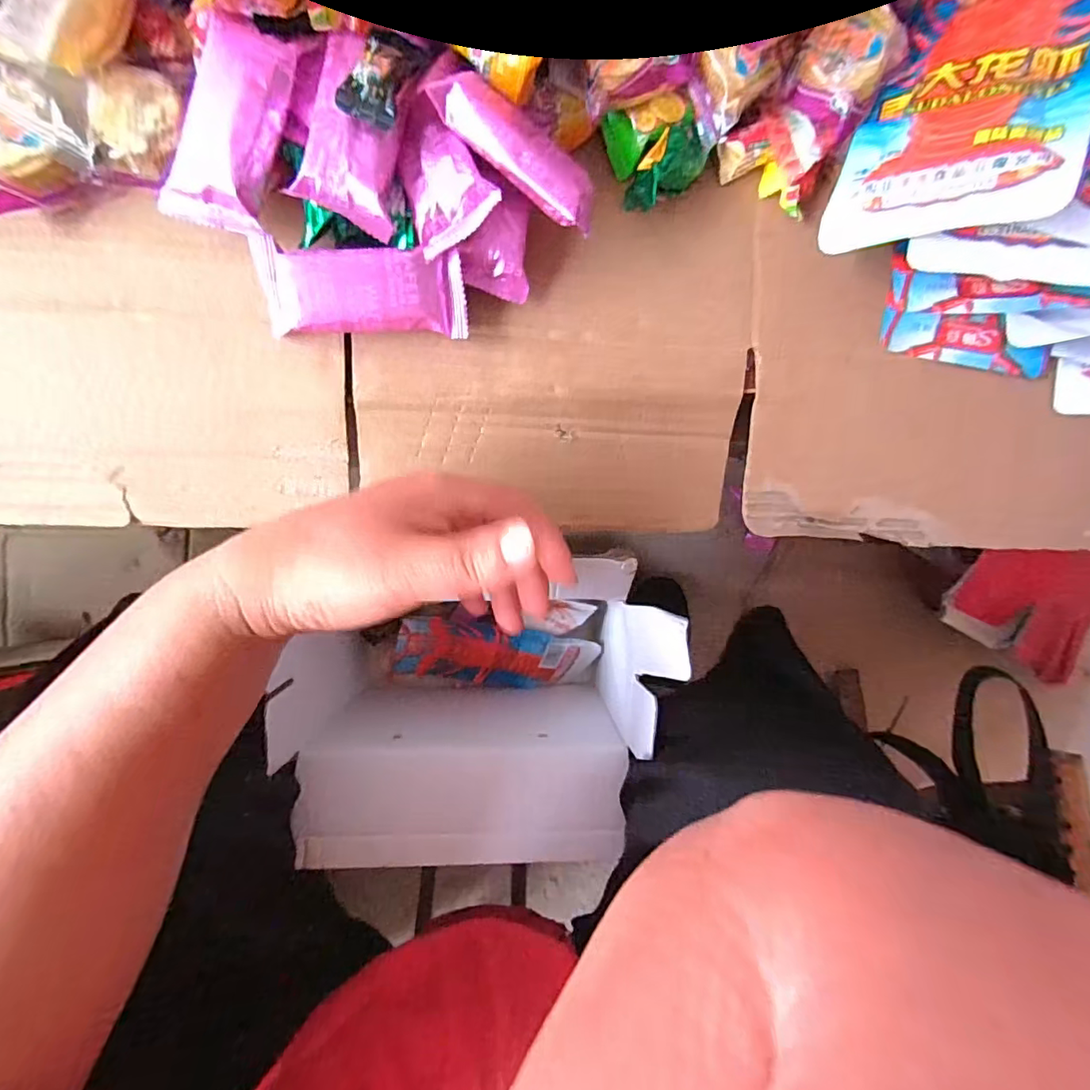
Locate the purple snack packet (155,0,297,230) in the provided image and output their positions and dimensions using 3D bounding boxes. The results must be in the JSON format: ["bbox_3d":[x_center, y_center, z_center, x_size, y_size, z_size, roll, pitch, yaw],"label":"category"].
[{"bbox_3d":[-0.141,-0.186,0.236,0.040,0.014,0.084,25,101,-4],"label":"purple snack packet"}]

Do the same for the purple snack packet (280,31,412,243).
[{"bbox_3d":[-0.082,-0.180,0.235,0.045,0.016,0.073,18,88,-4],"label":"purple snack packet"}]

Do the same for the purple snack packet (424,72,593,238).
[{"bbox_3d":[-0.009,-0.184,0.242,0.081,0.020,0.031,36,87,-3],"label":"purple snack packet"}]

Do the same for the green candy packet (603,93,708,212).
[{"bbox_3d":[0.061,-0.209,0.280,0.043,0.029,0.049,-21,91,-5],"label":"green candy packet"}]

